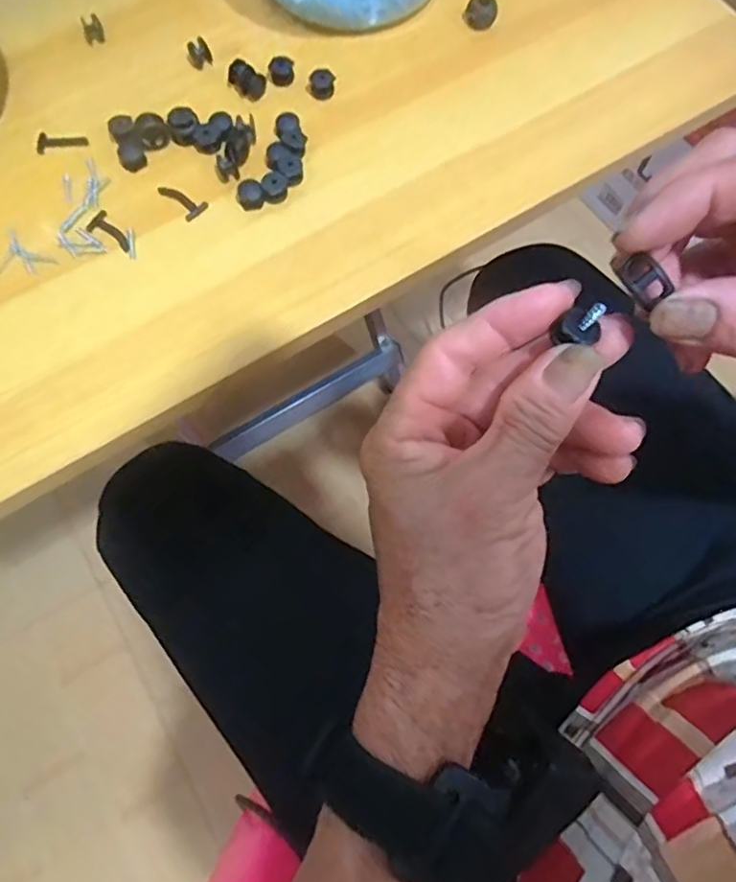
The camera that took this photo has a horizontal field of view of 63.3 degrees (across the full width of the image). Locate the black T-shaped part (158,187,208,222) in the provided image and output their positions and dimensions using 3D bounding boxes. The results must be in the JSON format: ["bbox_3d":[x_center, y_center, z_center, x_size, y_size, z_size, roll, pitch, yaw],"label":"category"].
[{"bbox_3d":[-0.097,-0.128,0.313,0.014,0.004,0.027,-41,77,-11],"label":"black T-shaped part"}]

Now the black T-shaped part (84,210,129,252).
[{"bbox_3d":[-0.135,-0.107,0.307,0.013,0.004,0.028,-36,76,-9],"label":"black T-shaped part"}]

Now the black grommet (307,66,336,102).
[{"bbox_3d":[-0.026,-0.200,0.334,0.015,0.010,0.015,0,73,1],"label":"black grommet"}]

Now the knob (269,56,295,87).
[{"bbox_3d":[-0.048,-0.207,0.336,0.014,0.009,0.012,-7,73,-1],"label":"knob"}]

